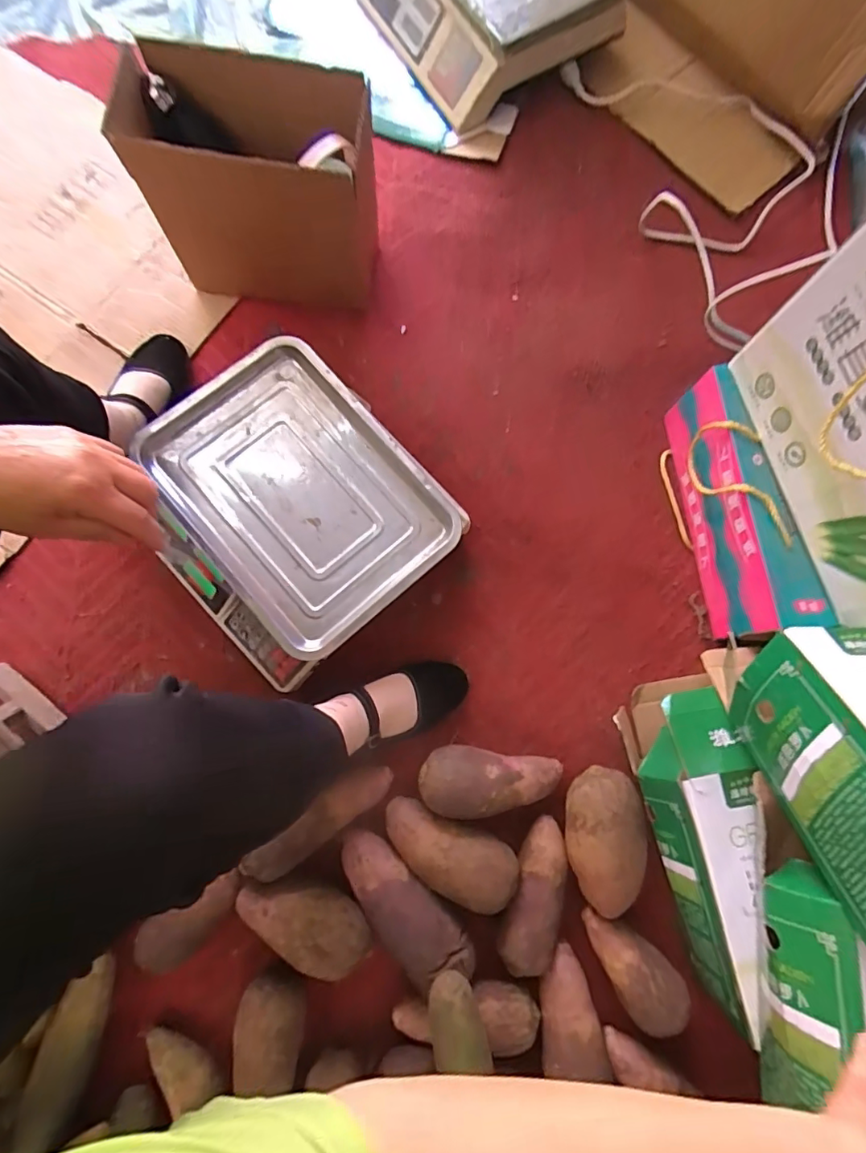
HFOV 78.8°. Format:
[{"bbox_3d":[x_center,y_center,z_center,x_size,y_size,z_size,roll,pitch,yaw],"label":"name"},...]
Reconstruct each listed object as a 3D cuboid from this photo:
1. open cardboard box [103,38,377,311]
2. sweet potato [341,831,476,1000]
[{"bbox_3d":[-0.224,-0.490,0.691,0.292,0.247,0.143,9,79,1],"label":"open cardboard box"},{"bbox_3d":[-0.038,0.386,0.613,0.073,0.058,0.192,-42,83,-8],"label":"sweet potato"}]

